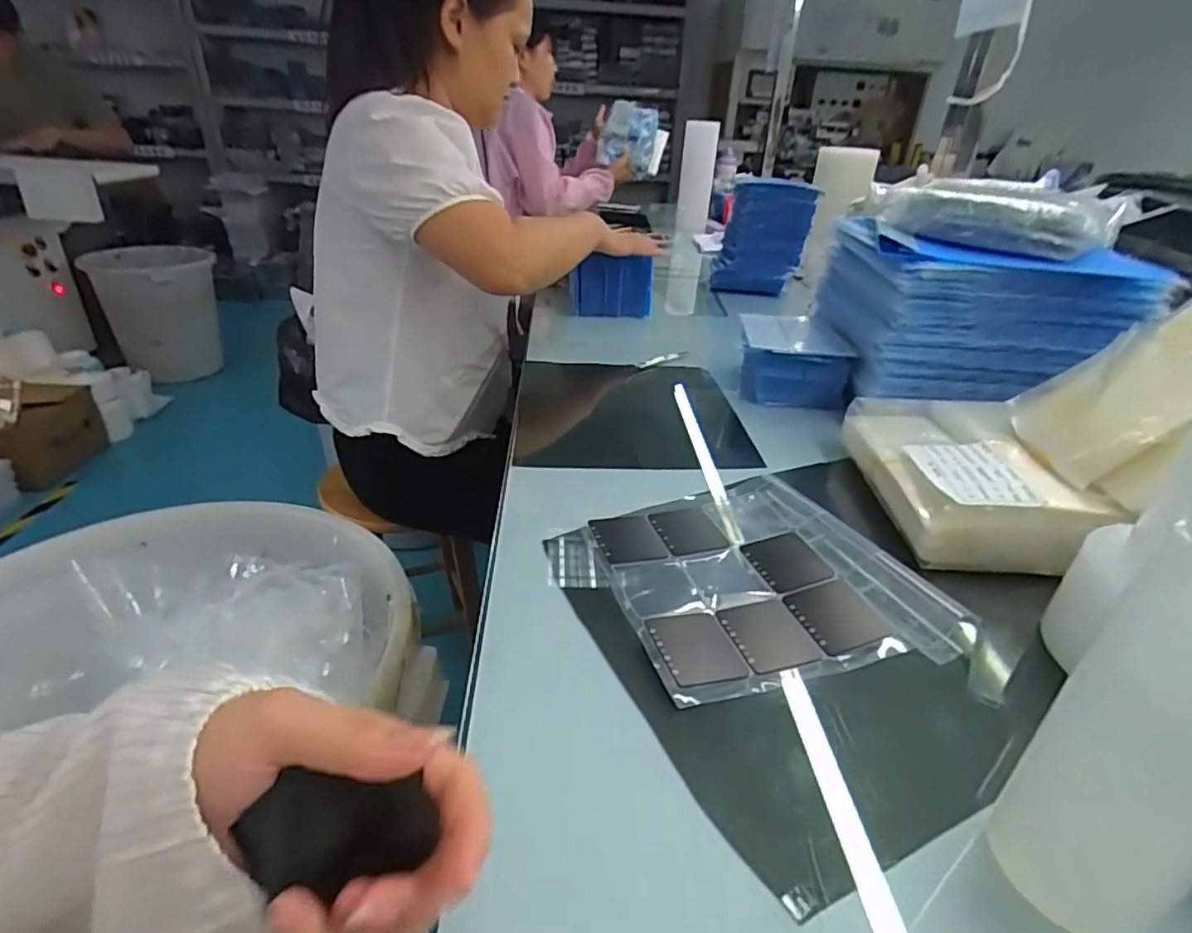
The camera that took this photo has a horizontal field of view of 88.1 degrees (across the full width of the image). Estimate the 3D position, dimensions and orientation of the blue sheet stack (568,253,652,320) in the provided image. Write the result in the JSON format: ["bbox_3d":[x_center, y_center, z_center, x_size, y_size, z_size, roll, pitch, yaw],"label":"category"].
[{"bbox_3d":[0.025,-0.282,0.972,0.130,0.112,0.023,-3,56,-11],"label":"blue sheet stack"}]

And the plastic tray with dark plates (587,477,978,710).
[{"bbox_3d":[0.116,0.072,0.450,0.202,0.023,0.202,-6,30,-17],"label":"plastic tray with dark plates"}]

